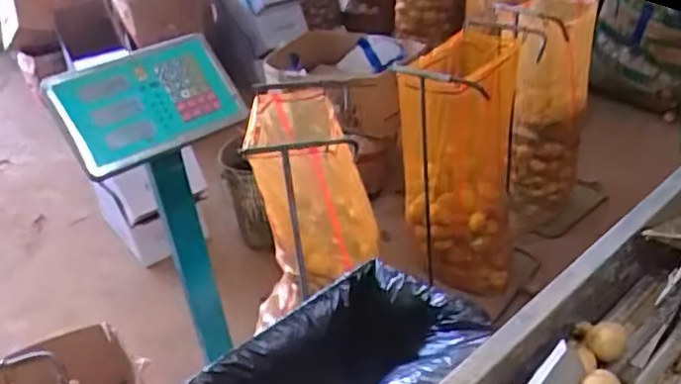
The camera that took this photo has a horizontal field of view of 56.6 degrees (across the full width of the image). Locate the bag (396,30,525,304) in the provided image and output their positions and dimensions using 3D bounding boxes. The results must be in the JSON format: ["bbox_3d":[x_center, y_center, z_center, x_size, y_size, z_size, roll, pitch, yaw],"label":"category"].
[{"bbox_3d":[0.317,-0.050,1.685,0.289,0.677,0.309,-1,33,8],"label":"bag"}]

